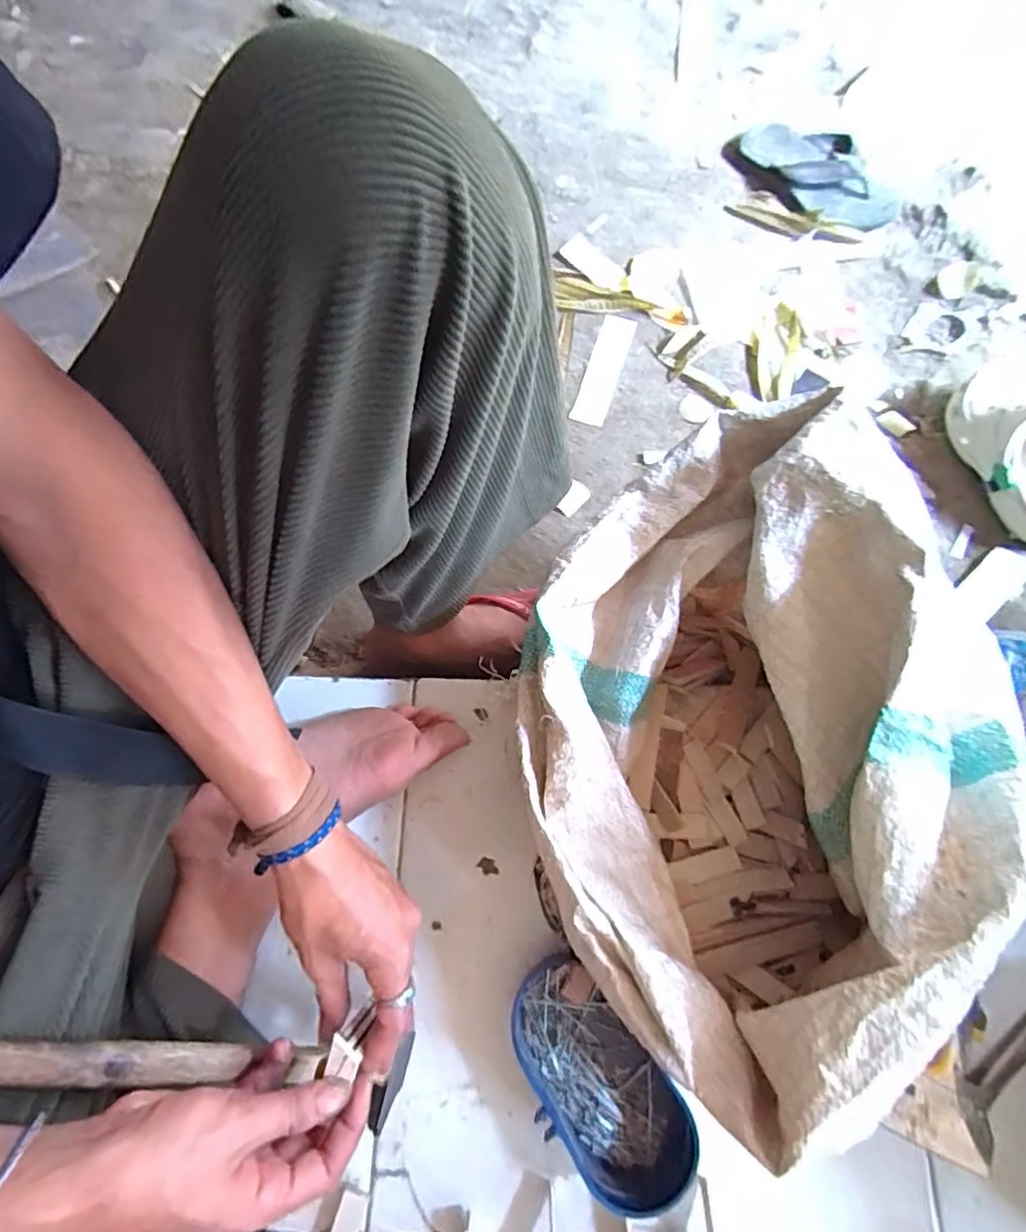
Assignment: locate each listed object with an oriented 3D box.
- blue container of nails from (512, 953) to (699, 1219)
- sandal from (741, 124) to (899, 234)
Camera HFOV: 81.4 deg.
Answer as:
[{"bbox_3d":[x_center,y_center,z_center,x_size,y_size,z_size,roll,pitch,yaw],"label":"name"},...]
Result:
[{"bbox_3d":[0.060,0.333,0.428,0.085,0.045,0.154,-40,77,-10],"label":"blue container of nails"},{"bbox_3d":[0.458,-0.672,0.901,0.266,0.041,0.106,44,78,12],"label":"sandal"}]

